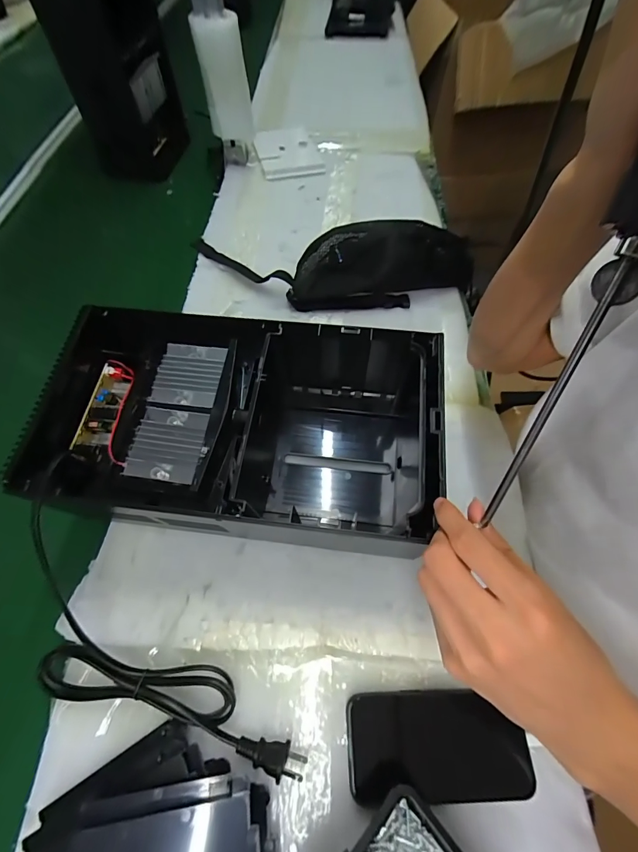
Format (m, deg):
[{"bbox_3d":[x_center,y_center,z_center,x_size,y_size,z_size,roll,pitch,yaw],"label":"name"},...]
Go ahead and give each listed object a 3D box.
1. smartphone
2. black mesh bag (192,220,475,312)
[{"bbox_3d":[0.097,0.266,0.312,0.144,0.006,0.072,-2,61,-1],"label":"smartphone"},{"bbox_3d":[0.021,-0.248,0.564,0.418,0.065,0.153,-2,61,-1],"label":"black mesh bag"}]

